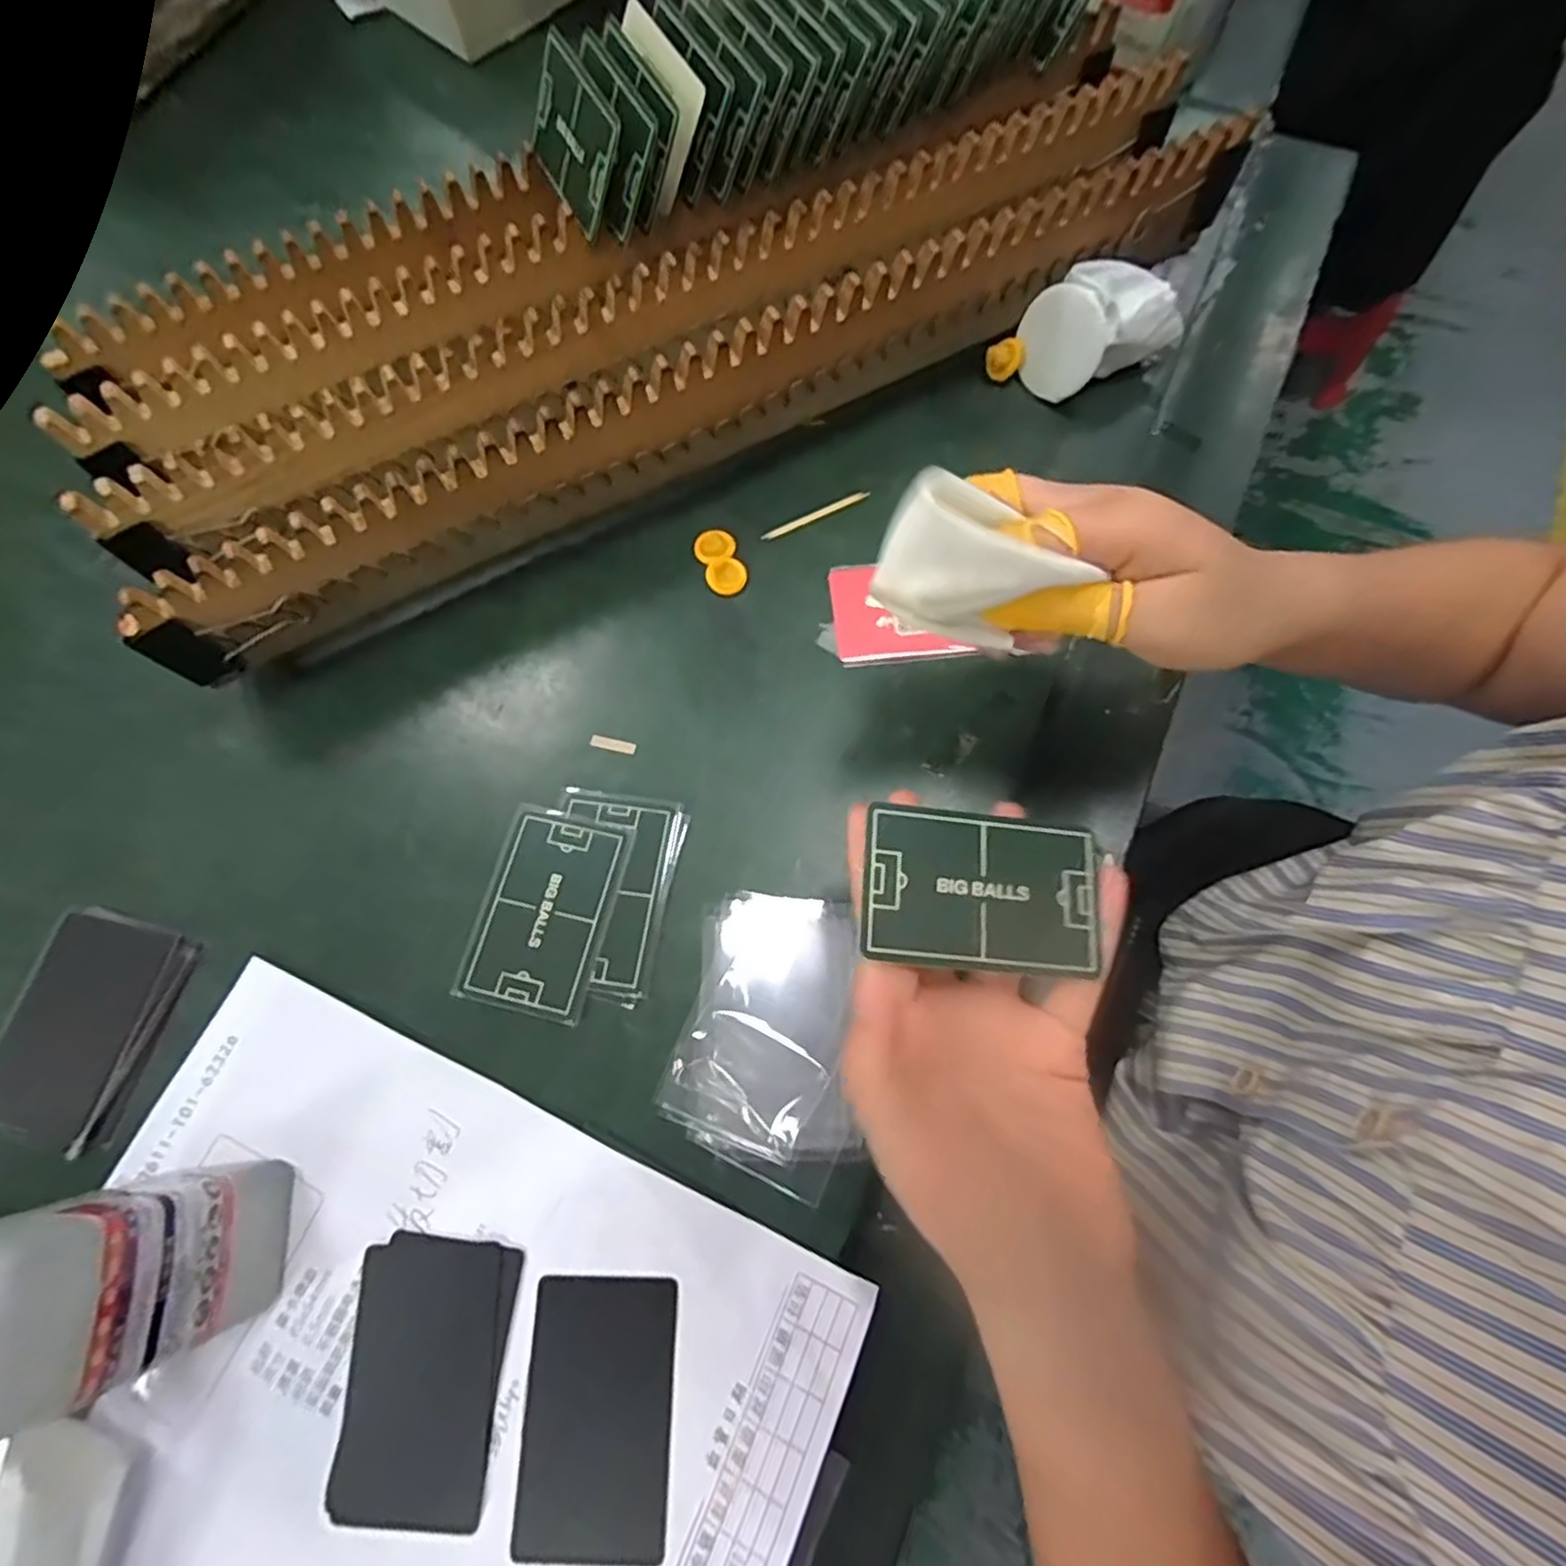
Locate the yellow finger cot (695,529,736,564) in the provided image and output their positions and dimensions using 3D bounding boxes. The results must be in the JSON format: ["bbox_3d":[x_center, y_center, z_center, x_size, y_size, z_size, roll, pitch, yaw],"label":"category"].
[{"bbox_3d":[-0.036,-0.125,0.367,0.021,0.005,0.019,-7,72,-1],"label":"yellow finger cot"}]

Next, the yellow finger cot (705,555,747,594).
[{"bbox_3d":[-0.029,-0.108,0.362,0.020,0.004,0.020,0,87,-3],"label":"yellow finger cot"}]

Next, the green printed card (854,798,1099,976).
[{"bbox_3d":[0.069,0.036,0.239,0.081,0.004,0.052,7,73,-6],"label":"green printed card"}]

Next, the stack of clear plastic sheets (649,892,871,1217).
[{"bbox_3d":[-0.004,0.101,0.285,0.074,0.018,0.110,13,73,6],"label":"stack of clear plastic sheets"}]

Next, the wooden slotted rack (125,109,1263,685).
[{"bbox_3d":[-0.032,-0.204,0.355,0.568,0.087,0.072,-26,73,-7],"label":"wooden slotted rack"}]

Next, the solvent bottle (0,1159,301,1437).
[{"bbox_3d":[-0.226,0.156,0.211,0.070,0.136,0.058,0,72,1],"label":"solvent bottle"}]

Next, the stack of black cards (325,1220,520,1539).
[{"bbox_3d":[-0.135,0.220,0.258,0.058,0.004,0.090,4,72,3],"label":"stack of black cards"}]

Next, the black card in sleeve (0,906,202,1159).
[{"bbox_3d":[-0.305,0.105,0.305,0.068,0.009,0.090,15,73,6],"label":"black card in sleeve"}]

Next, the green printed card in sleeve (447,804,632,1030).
[{"bbox_3d":[-0.106,0.055,0.309,0.056,0.004,0.087,12,72,5],"label":"green printed card in sleeve"}]

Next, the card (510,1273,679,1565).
[{"bbox_3d":[-0.067,0.230,0.254,0.053,0.004,0.083,0,72,2],"label":"card"}]

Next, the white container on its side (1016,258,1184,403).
[{"bbox_3d":[0.169,-0.245,0.382,0.087,0.053,0.048,-26,73,-7],"label":"white container on its side"}]

